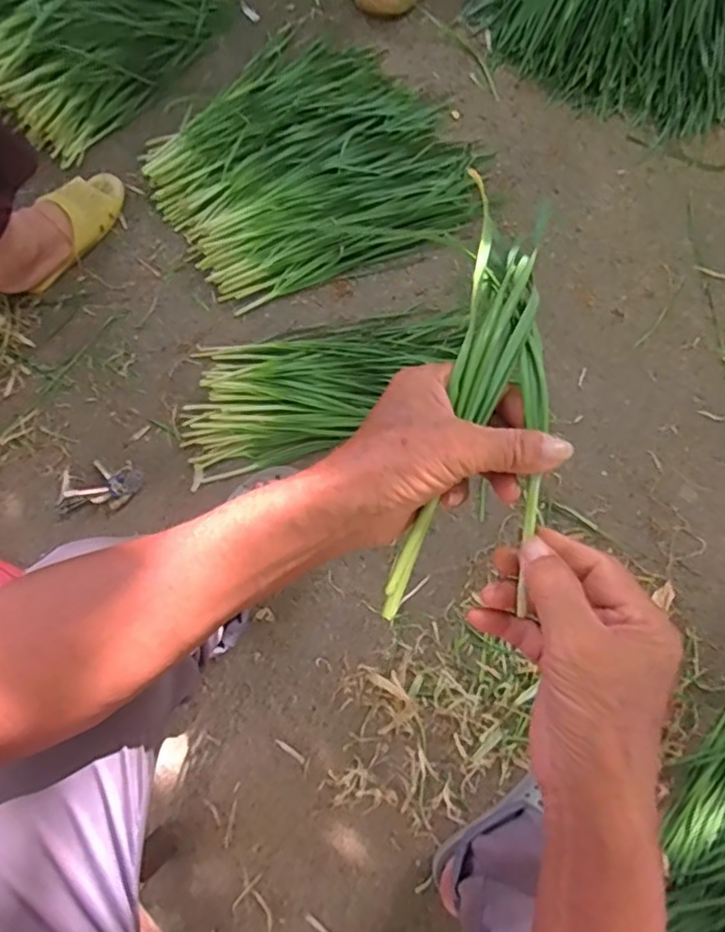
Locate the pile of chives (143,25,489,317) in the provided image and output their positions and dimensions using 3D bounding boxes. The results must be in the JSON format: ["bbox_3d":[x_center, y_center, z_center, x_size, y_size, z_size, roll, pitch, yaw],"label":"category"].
[{"bbox_3d":[-0.089,-0.512,1.022,0.487,0.043,0.455,-32,78,-7],"label":"pile of chives"}]

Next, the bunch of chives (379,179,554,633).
[{"bbox_3d":[0.078,-0.037,0.369,0.073,0.043,0.264,15,78,4],"label":"bunch of chives"}]

